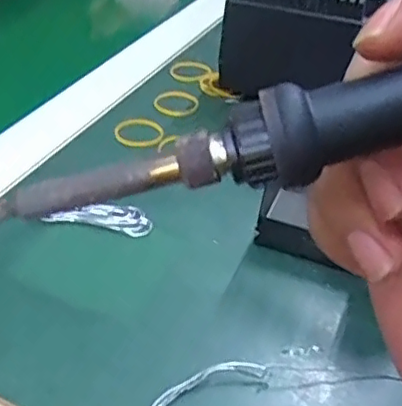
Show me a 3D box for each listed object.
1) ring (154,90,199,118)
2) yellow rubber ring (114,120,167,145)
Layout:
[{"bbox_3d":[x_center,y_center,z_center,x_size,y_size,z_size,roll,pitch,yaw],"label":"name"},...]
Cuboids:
[{"bbox_3d":[-0.016,-0.071,0.440,0.032,0.004,0.031,3,36,-2],"label":"ring"},{"bbox_3d":[-0.040,-0.045,0.407,0.032,0.004,0.026,3,36,-3],"label":"yellow rubber ring"}]

